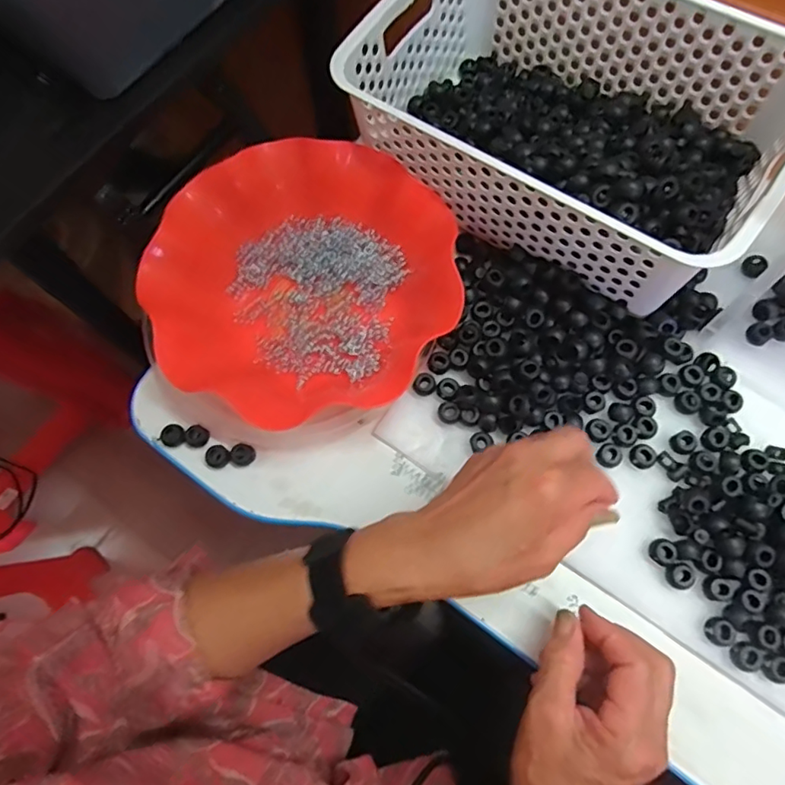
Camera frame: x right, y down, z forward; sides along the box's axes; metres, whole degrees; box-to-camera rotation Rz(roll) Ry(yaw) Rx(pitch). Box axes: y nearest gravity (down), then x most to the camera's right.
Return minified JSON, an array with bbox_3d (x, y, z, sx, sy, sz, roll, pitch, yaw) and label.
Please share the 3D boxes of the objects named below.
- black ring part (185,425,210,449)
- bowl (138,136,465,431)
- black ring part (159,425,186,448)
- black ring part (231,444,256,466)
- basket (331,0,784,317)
[{"bbox_3d":[-0.150,0.034,0.424,0.016,0.012,0.017,-1,72,2],"label":"black ring part"},{"bbox_3d":[-0.065,-0.089,0.429,0.219,0.067,0.210,-1,72,2],"label":"bowl"},{"bbox_3d":[-0.168,0.034,0.424,0.017,0.011,0.018,-1,72,2],"label":"black ring part"},{"bbox_3d":[-0.113,0.048,0.419,0.015,0.015,0.016,-1,72,2],"label":"black ring part"},{"bbox_3d":[0.134,-0.215,0.419,0.301,0.094,0.199,35,77,12],"label":"basket"}]

